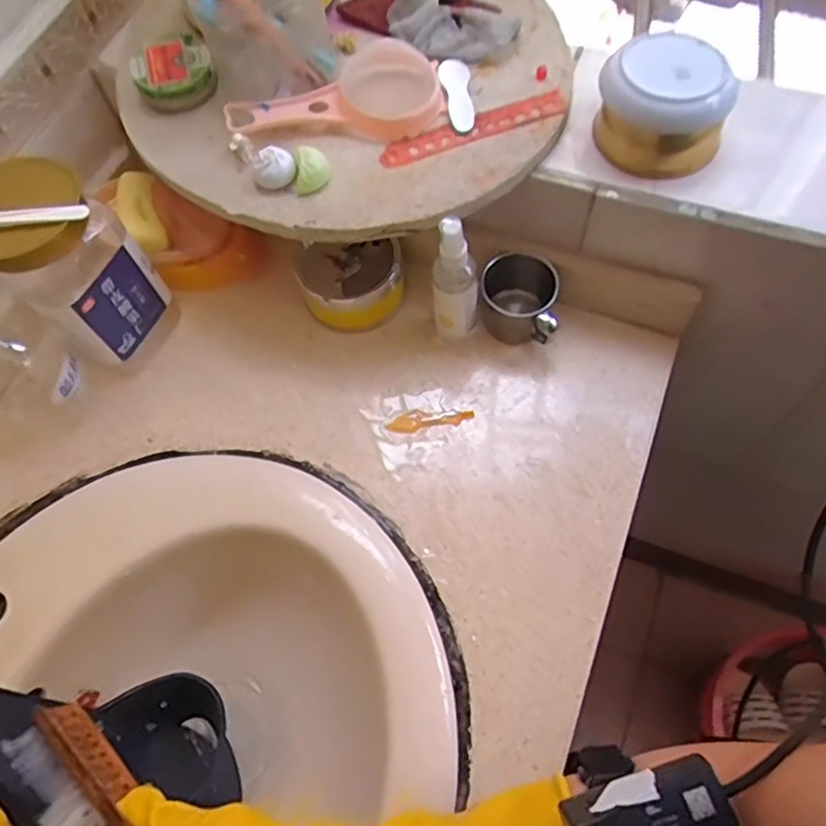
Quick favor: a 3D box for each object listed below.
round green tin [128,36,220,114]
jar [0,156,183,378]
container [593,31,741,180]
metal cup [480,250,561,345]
[{"bbox_3d":[-0.206,-0.293,0.543,0.066,0.022,0.062,-1,65,3],"label":"round green tin"},{"bbox_3d":[-0.289,-0.120,0.543,0.087,0.184,0.091,-1,65,3],"label":"jar"},{"bbox_3d":[0.197,-0.238,0.499,0.098,0.082,0.082,21,68,13],"label":"container"},{"bbox_3d":[0.098,-0.107,0.570,0.069,0.056,0.068,-1,65,3],"label":"metal cup"}]

